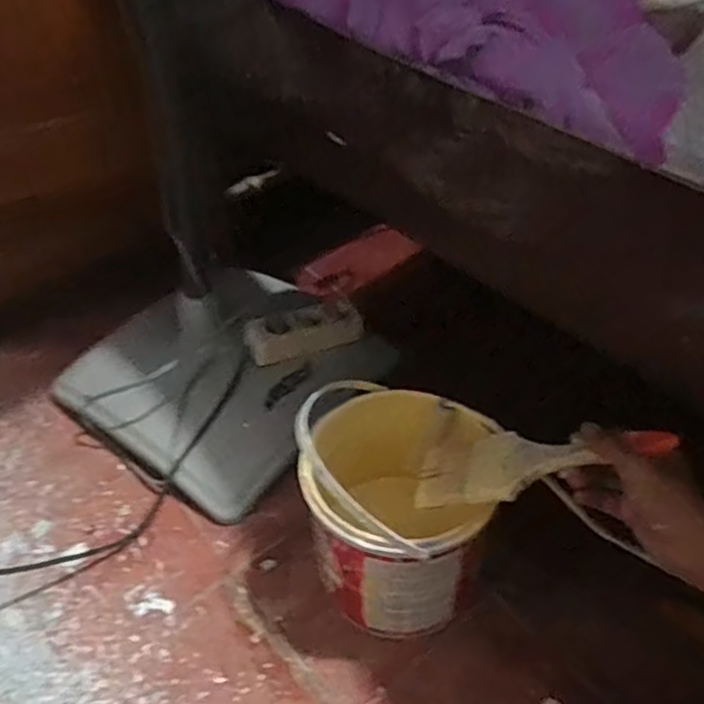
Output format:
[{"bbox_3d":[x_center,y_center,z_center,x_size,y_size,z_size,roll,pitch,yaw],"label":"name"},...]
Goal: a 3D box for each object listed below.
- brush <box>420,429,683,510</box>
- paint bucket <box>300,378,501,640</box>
[{"bbox_3d":[0.150,0.086,0.541,0.200,0.014,0.070,-15,38,25],"label":"brush"},{"bbox_3d":[0.039,0.152,0.661,0.171,0.249,0.173,0,43,0],"label":"paint bucket"}]

